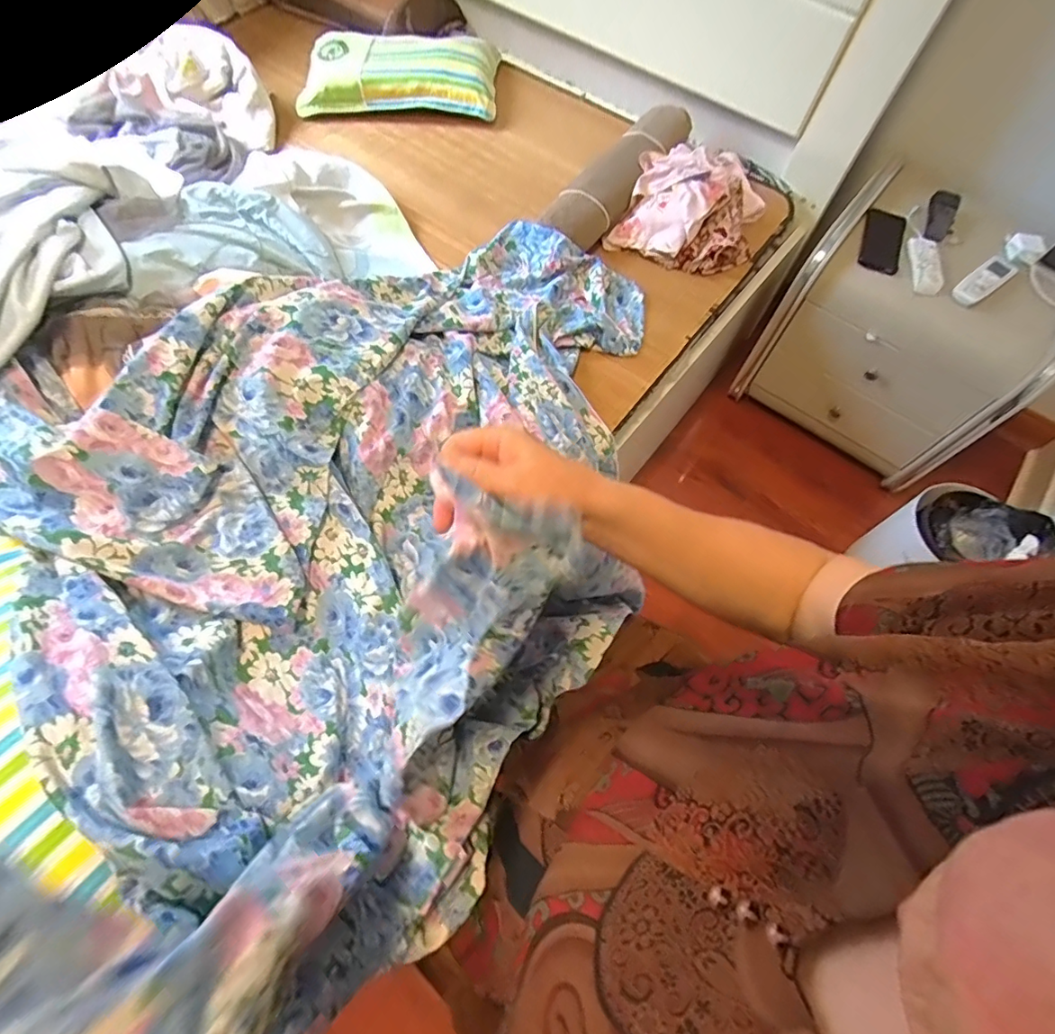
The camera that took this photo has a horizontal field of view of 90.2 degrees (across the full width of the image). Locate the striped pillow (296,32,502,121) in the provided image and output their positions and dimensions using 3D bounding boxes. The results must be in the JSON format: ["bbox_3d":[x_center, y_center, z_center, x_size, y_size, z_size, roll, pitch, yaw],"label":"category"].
[{"bbox_3d":[-0.304,-1.069,1.265,0.460,0.083,0.254,0,64,-4],"label":"striped pillow"}]

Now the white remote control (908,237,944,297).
[{"bbox_3d":[0.811,-0.515,1.073,0.054,0.027,0.142,13,64,3],"label":"white remote control"}]

